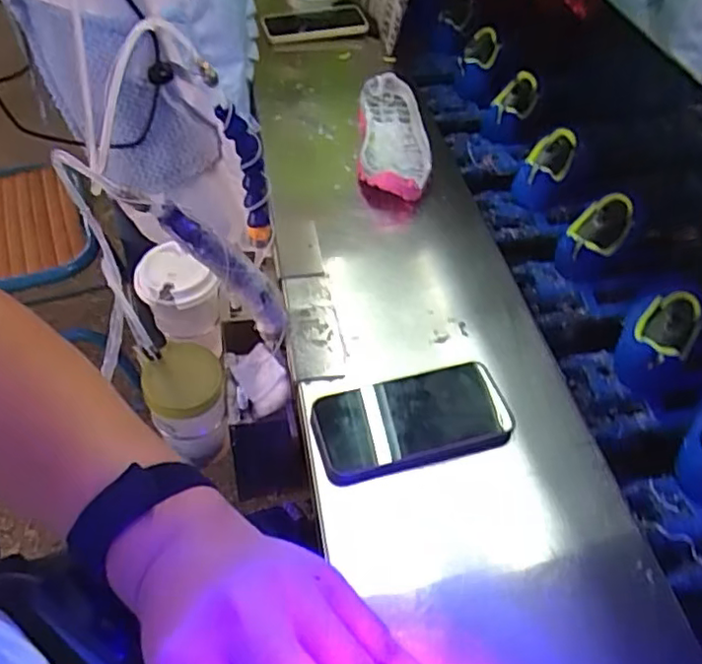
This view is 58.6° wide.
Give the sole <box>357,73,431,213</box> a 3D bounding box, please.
[{"bbox_3d":[0.056,-0.250,0.805,0.089,0.042,0.277,-1,45,2],"label":"sole"}]

